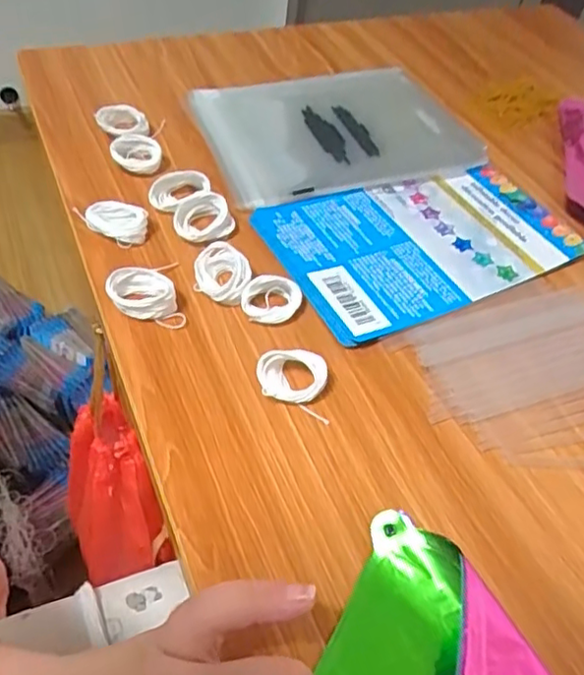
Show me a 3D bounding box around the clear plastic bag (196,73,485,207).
[{"bbox_3d":[0.032,-0.154,0.456,0.180,0.008,0.140,-14,52,-18],"label":"clear plastic bag"}]

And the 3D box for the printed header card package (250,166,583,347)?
[{"bbox_3d":[0.083,-0.062,0.385,0.188,0.006,0.115,-16,53,-20],"label":"printed header card package"}]

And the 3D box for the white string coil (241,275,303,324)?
[{"bbox_3d":[-0.010,-0.022,0.332,0.034,0.012,0.023,-20,54,-22],"label":"white string coil"}]

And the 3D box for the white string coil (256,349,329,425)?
[{"bbox_3d":[0.000,0.021,0.299,0.035,0.015,0.031,7,48,0],"label":"white string coil"}]

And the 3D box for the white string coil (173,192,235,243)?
[{"bbox_3d":[-0.053,-0.073,0.373,0.034,0.017,0.035,3,49,-4],"label":"white string coil"}]

